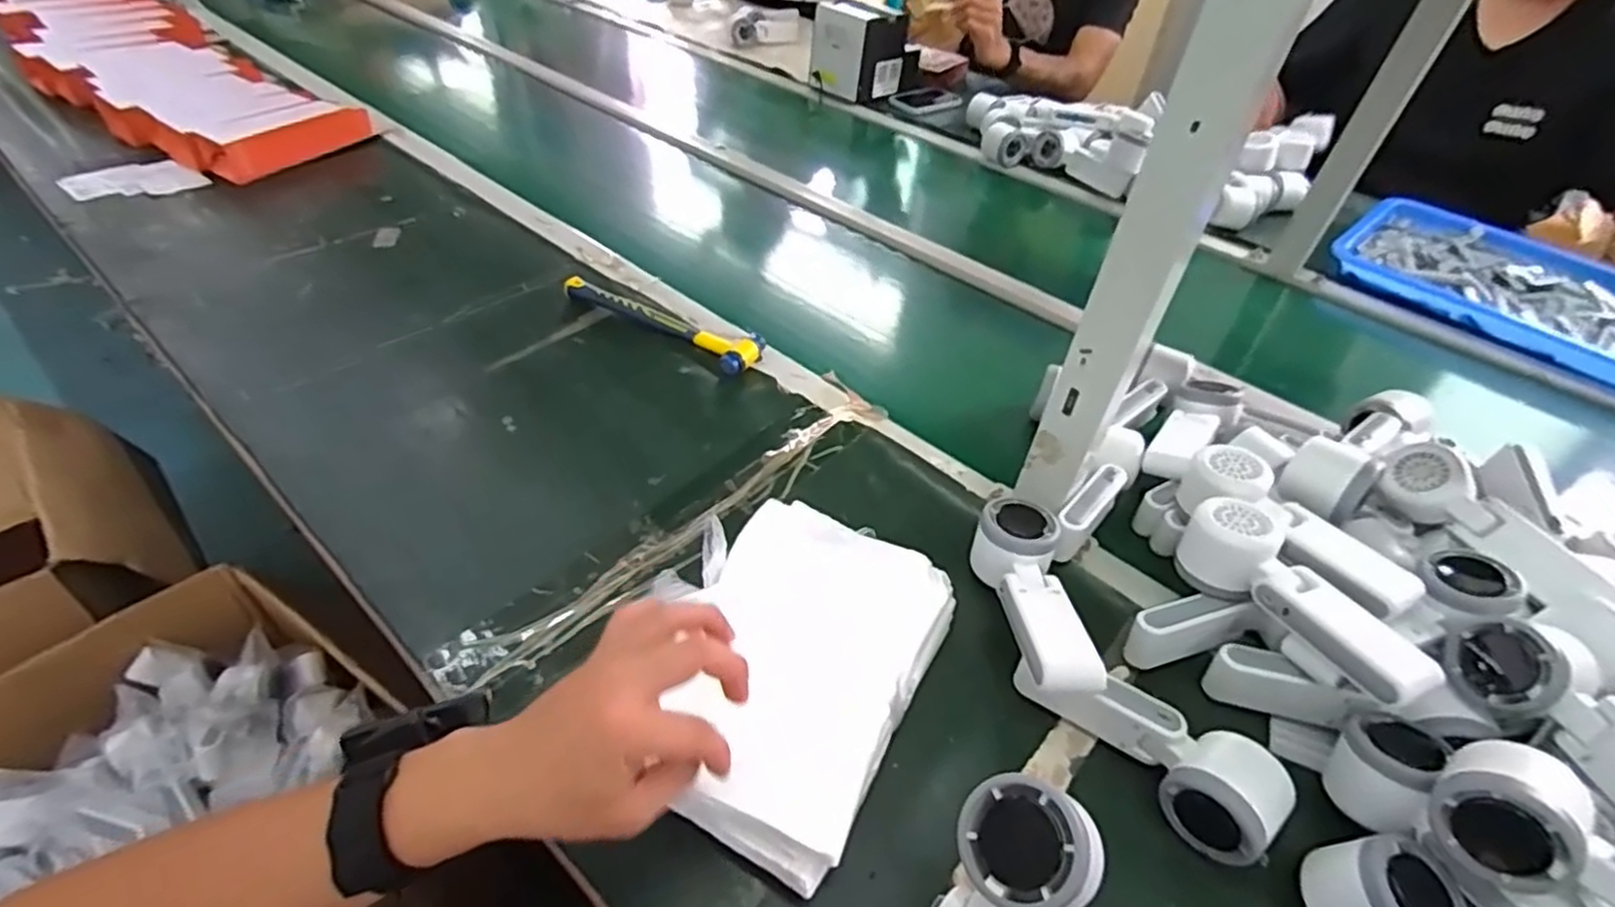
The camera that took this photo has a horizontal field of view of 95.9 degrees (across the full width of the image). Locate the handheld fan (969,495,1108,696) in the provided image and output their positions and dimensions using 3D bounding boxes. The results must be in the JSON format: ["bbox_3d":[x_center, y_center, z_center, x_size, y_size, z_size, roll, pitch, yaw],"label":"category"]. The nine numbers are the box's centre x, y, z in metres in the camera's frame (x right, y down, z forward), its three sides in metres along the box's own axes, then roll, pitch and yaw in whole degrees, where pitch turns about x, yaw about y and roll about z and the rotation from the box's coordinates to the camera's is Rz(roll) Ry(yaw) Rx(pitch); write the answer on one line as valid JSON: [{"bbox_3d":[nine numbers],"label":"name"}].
[{"bbox_3d":[0.155,0.106,0.522,0.057,0.071,0.169,3,45,0],"label":"handheld fan"}]

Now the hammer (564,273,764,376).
[{"bbox_3d":[-0.158,-0.147,0.787,0.239,0.021,0.052,27,48,21],"label":"hammer"}]

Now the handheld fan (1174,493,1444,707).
[{"bbox_3d":[0.339,0.099,0.502,0.070,0.051,0.166,-18,49,-19],"label":"handheld fan"}]

